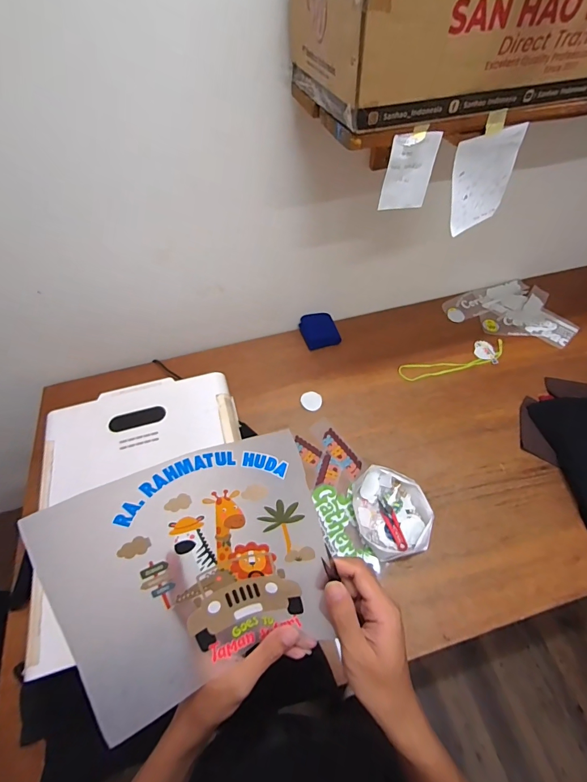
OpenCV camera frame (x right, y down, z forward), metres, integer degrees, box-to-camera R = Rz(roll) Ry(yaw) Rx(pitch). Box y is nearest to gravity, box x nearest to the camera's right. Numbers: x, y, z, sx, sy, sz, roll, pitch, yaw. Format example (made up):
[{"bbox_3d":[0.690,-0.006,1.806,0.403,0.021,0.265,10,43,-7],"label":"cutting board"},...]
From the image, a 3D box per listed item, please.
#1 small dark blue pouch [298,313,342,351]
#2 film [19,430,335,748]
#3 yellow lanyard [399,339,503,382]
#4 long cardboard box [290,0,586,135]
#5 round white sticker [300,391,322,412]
[{"bbox_3d":[0.083,-0.193,1.175,0.111,0.017,0.117,-13,72,-9],"label":"small dark blue pouch"},{"bbox_3d":[-0.074,0.148,0.296,0.200,0.183,0.027,-18,13,-12],"label":"film"},{"bbox_3d":[0.490,-0.094,1.107,0.352,0.006,0.088,-14,56,-8],"label":"yellow lanyard"},{"bbox_3d":[0.331,-0.571,0.553,0.615,0.148,0.275,-14,55,-9],"label":"long cardboard box"},{"bbox_3d":[0.051,0.027,1.037,0.057,0.005,0.064,12,56,9],"label":"round white sticker"}]

